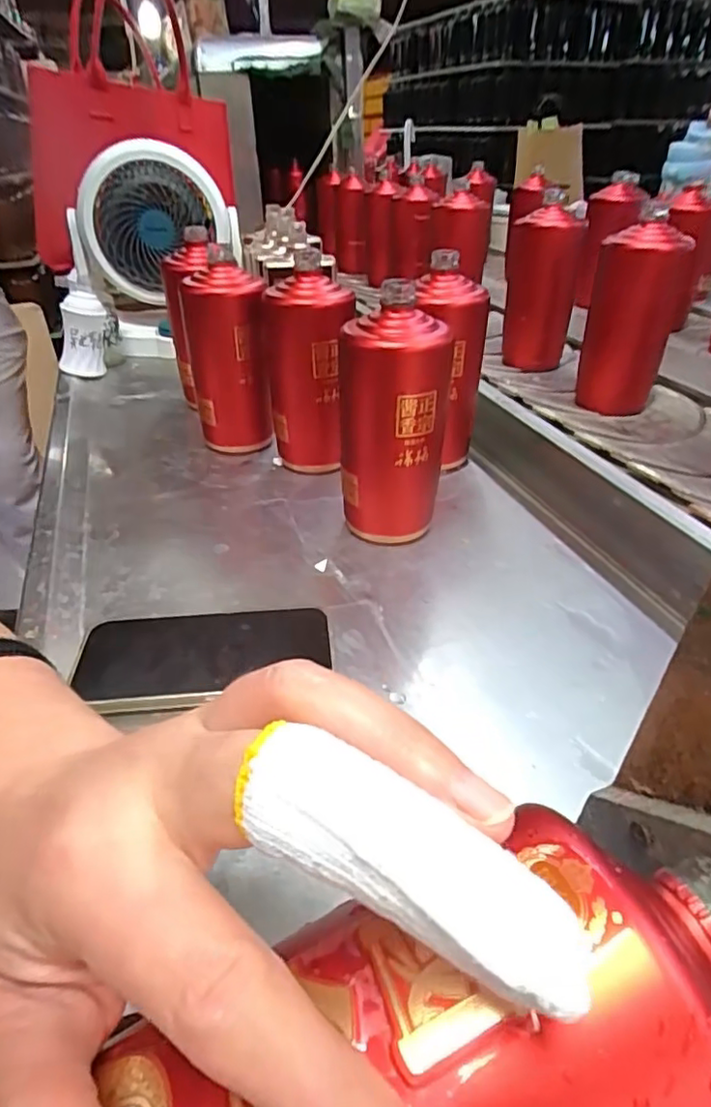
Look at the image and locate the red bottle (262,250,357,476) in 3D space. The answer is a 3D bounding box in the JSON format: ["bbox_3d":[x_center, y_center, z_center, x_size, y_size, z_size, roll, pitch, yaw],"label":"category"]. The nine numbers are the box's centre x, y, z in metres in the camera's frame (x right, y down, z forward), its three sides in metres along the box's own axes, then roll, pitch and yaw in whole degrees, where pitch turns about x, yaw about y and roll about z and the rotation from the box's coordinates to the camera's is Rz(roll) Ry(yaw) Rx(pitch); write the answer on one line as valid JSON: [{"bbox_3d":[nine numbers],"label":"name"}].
[{"bbox_3d":[-0.045,-0.172,0.570,0.078,0.184,0.078,-5,37,-8],"label":"red bottle"}]

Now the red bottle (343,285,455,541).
[{"bbox_3d":[0.030,-0.100,0.469,0.083,0.186,0.082,-1,36,1],"label":"red bottle"}]

